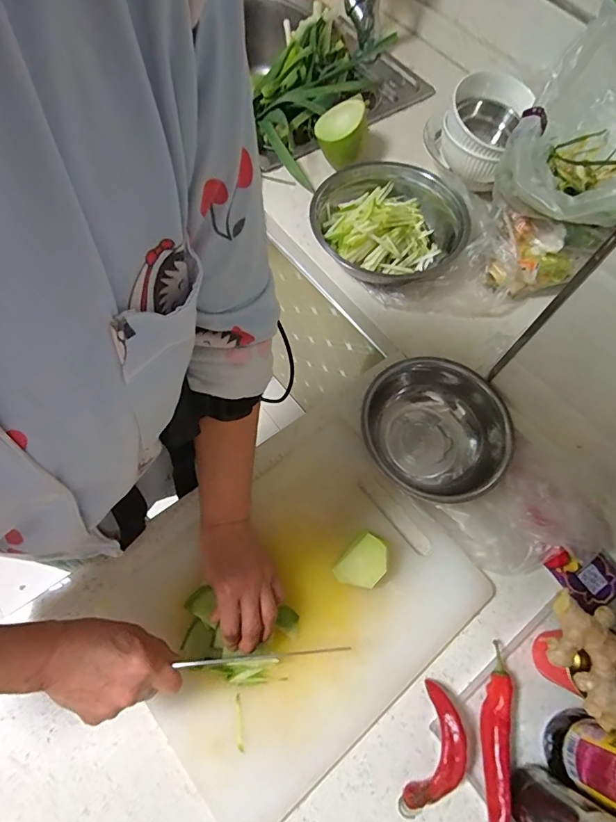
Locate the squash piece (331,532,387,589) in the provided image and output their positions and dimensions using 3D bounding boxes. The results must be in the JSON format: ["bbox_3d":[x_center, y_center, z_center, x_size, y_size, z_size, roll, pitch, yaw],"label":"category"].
[{"bbox_3d":[0.061,0.172,0.502,0.049,0.046,0.057,39,71,12],"label":"squash piece"}]

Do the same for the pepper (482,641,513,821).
[{"bbox_3d":[0.194,0.328,0.456,0.024,0.017,0.160,14,57,4],"label":"pepper"}]

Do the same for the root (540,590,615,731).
[{"bbox_3d":[0.269,0.227,0.419,0.074,0.029,0.099,-26,70,-13],"label":"root"}]

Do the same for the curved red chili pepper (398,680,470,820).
[{"bbox_3d":[0.130,0.347,0.450,0.046,0.037,0.119,21,68,6],"label":"curved red chili pepper"}]

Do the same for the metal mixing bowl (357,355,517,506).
[{"bbox_3d":[0.169,0.021,0.569,0.166,0.071,0.176,1,66,-2],"label":"metal mixing bowl"}]

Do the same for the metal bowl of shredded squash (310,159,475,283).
[{"bbox_3d":[0.129,-0.289,0.699,0.218,0.086,0.215,1,66,-2],"label":"metal bowl of shredded squash"}]

